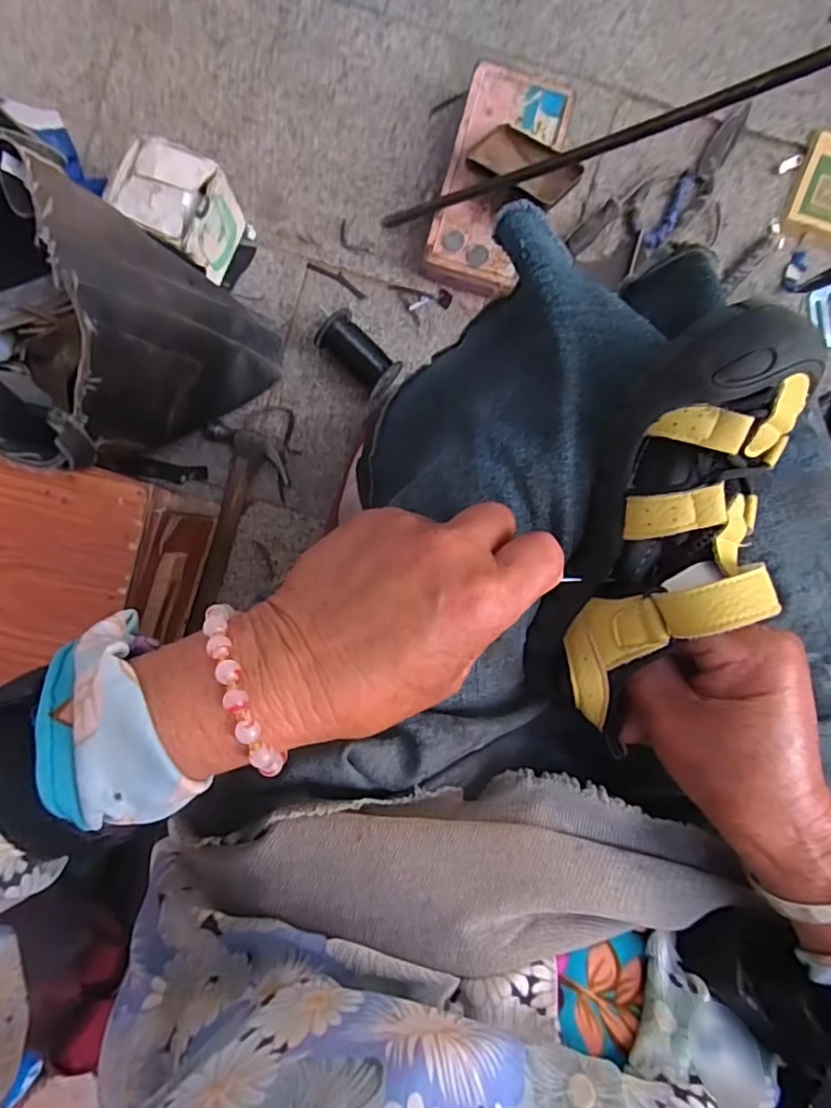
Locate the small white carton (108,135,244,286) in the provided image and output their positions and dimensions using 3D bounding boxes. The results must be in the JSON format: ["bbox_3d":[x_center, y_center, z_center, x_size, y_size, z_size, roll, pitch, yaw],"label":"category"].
[{"bbox_3d":[-0.265,-0.384,0.631,0.111,0.097,0.096,23,92,-1],"label":"small white carton"}]

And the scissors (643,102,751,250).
[{"bbox_3d":[0.339,-0.447,0.667,0.039,0.013,0.187,39,91,-2],"label":"scissors"}]

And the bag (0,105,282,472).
[{"bbox_3d":[-0.338,-0.235,0.560,0.298,0.268,0.250,38,91,-2],"label":"bag"}]

